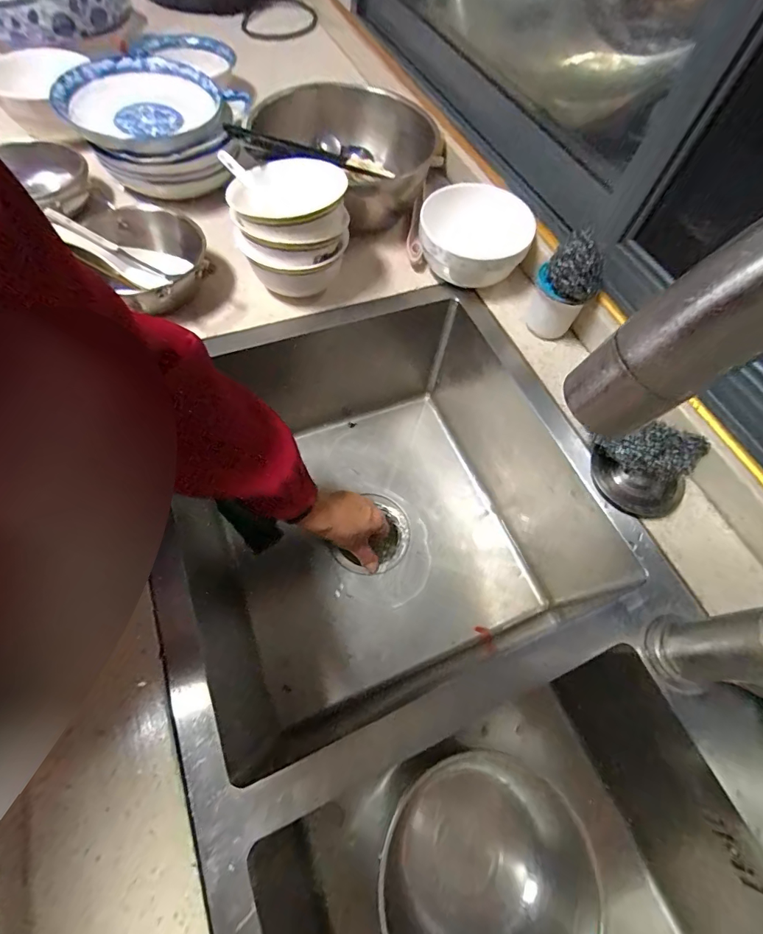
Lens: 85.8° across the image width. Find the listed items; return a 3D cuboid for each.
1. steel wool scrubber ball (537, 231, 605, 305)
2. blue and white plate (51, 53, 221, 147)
[{"bbox_3d":[0.191,-0.198,0.404,0.058,0.050,0.054,2,63,-4],"label":"steel wool scrubber ball"},{"bbox_3d":[-0.295,-0.438,0.501,0.178,0.046,0.172,1,62,-2],"label":"blue and white plate"}]

